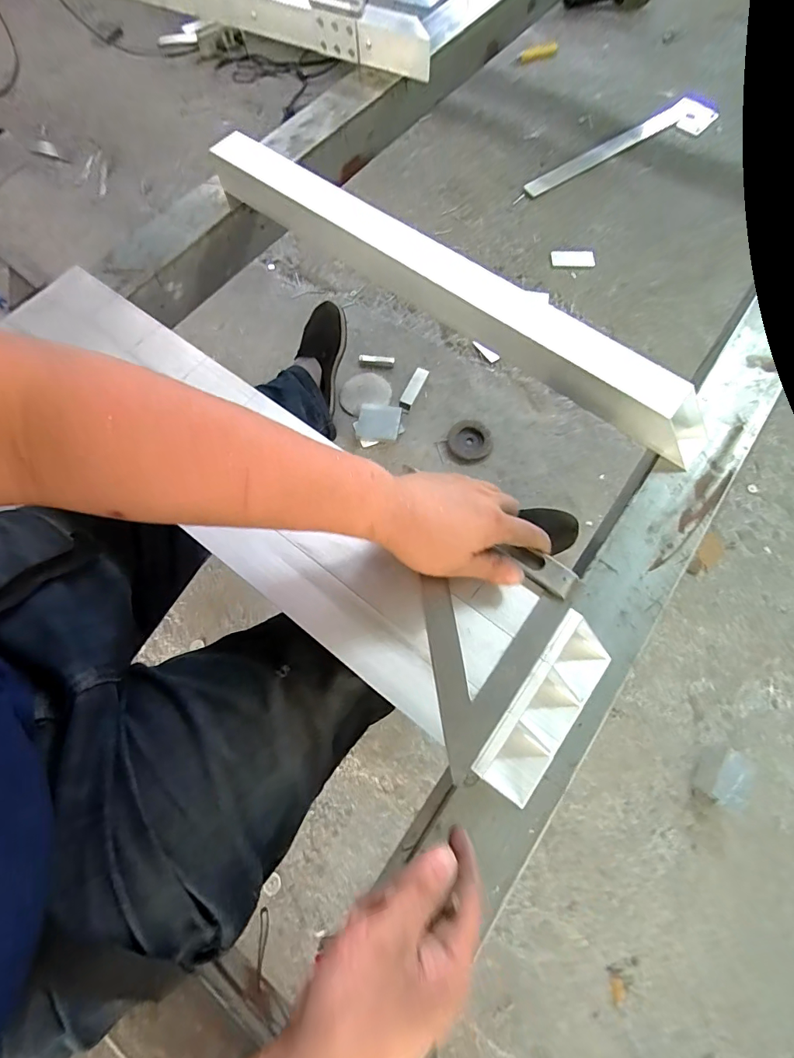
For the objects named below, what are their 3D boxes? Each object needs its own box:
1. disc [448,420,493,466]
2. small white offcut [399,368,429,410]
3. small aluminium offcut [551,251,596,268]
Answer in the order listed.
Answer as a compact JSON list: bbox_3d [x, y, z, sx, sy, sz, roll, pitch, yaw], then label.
[{"bbox_3d":[0.157,-0.187,0.951,0.091,0.020,0.099,-1,70,1],"label":"disc"},{"bbox_3d":[0.037,-0.320,1.004,0.033,0.012,0.117,23,72,10],"label":"small white offcut"},{"bbox_3d":[0.466,-0.713,1.165,0.116,0.011,0.059,-2,70,1],"label":"small aluminium offcut"}]

